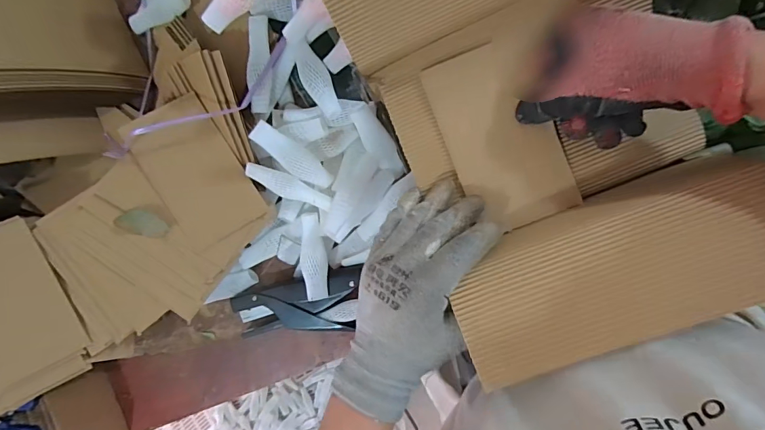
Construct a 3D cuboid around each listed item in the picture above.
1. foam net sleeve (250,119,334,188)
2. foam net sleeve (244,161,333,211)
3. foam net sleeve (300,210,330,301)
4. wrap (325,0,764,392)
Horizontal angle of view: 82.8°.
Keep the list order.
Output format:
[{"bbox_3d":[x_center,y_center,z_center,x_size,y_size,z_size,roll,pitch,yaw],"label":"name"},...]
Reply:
[{"bbox_3d":[-0.088,-0.057,0.426,0.088,0.009,0.026,37,98,-13],"label":"foam net sleeve"},{"bbox_3d":[-0.092,-0.027,0.429,0.086,0.010,0.023,24,96,-8],"label":"foam net sleeve"},{"bbox_3d":[-0.071,0.044,0.451,0.025,0.027,0.090,-7,91,8],"label":"foam net sleeve"},{"bbox_3d":[0.117,-0.050,0.281,0.206,0.113,0.253,-20,89,9],"label":"wrap"}]

